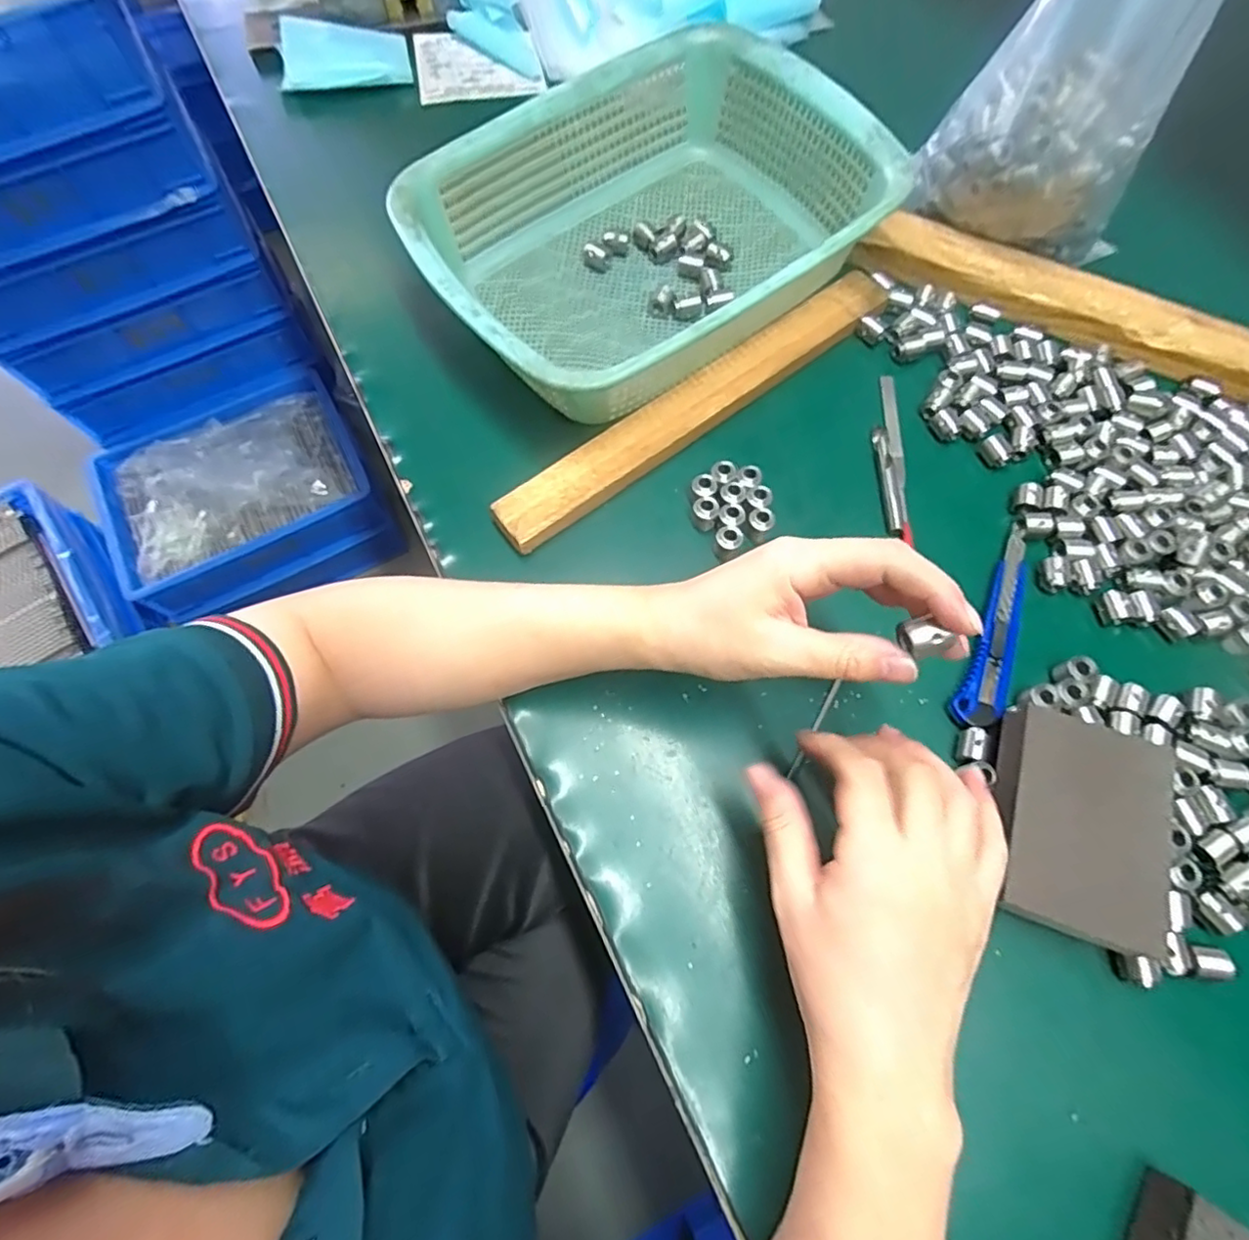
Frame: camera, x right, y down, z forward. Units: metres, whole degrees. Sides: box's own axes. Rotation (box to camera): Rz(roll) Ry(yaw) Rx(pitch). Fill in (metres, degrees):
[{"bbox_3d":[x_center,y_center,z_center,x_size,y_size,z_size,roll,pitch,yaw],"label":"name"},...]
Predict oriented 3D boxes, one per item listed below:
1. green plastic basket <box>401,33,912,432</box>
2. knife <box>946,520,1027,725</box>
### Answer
[{"bbox_3d":[0.016,-0.264,0.424,0.292,0.066,0.219,-36,73,-12],"label":"green plastic basket"},{"bbox_3d":[0.221,0.004,0.366,0.026,0.008,0.131,26,72,10],"label":"knife"}]

